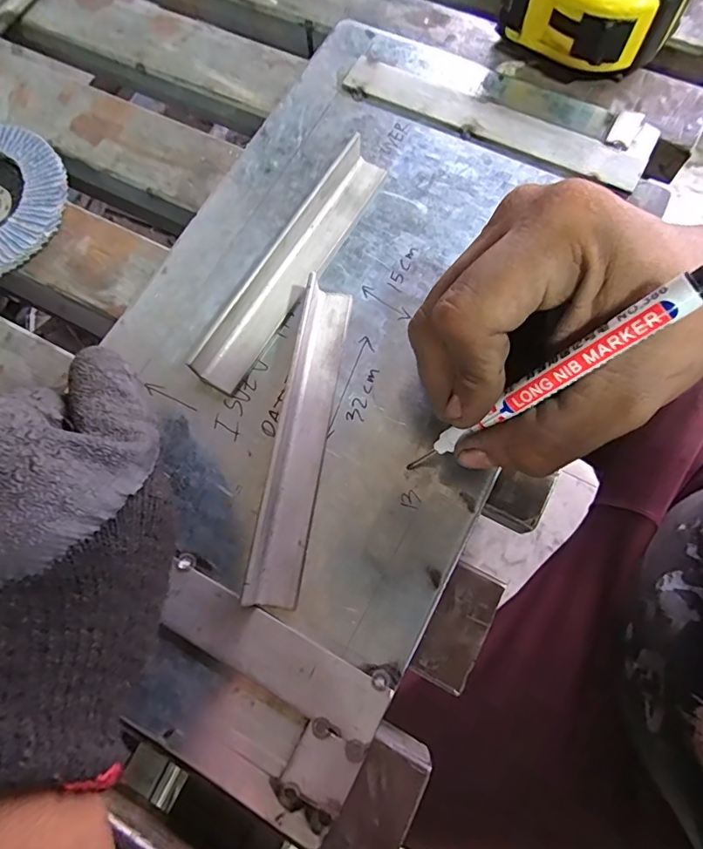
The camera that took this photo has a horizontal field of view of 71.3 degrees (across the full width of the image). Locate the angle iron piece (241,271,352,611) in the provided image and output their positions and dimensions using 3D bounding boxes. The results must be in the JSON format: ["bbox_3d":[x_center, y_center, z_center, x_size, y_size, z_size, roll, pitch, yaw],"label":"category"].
[{"bbox_3d":[-0.023,0.002,0.221,0.025,0.018,0.151,9,74,4],"label":"angle iron piece"}]

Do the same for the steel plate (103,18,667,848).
[{"bbox_3d":[-0.008,-0.046,0.241,0.203,0.007,0.367,29,77,11],"label":"steel plate"}]

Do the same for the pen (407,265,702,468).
[{"bbox_3d":[0.065,-0.011,0.181,0.010,0.122,0.010,-7,67,-46],"label":"pen"}]

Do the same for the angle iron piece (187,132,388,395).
[{"bbox_3d":[-0.029,-0.083,0.246,0.024,0.019,0.148,31,77,10],"label":"angle iron piece"}]

